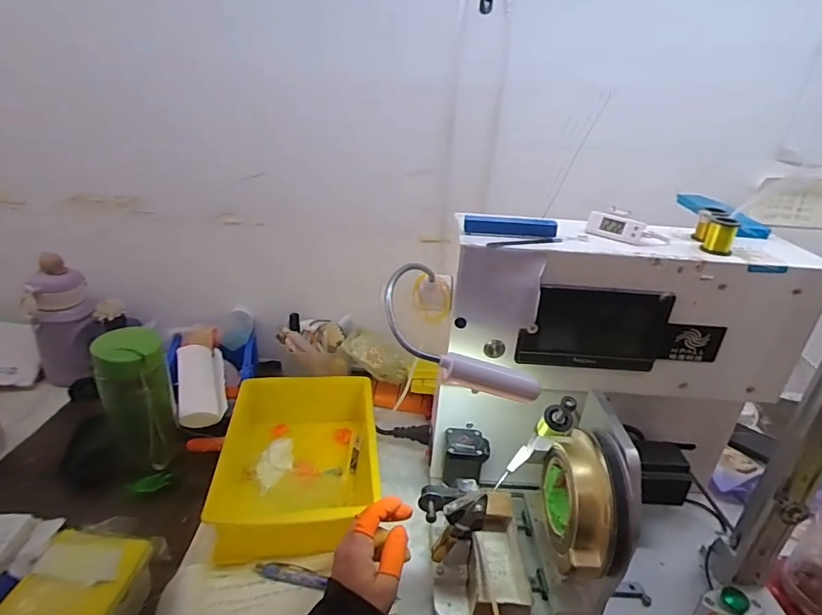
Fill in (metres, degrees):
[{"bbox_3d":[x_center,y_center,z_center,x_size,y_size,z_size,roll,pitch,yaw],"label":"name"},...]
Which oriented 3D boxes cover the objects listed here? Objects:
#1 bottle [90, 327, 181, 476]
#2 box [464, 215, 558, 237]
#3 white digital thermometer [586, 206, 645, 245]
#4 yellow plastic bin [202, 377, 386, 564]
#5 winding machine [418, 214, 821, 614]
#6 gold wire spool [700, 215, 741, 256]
[{"bbox_3d":[-0.320,0.117,0.564,0.072,0.181,0.084,-14,32,-31],"label":"bottle"},{"bbox_3d":[0.093,-0.076,0.453,0.084,0.015,0.012,4,27,1],"label":"box"},{"bbox_3d":[0.198,-0.080,0.465,0.050,0.026,0.016,16,29,22],"label":"white digital thermometer"},{"bbox_3d":[-0.137,0.190,0.611,0.180,0.081,0.249,-1,27,-9],"label":"yellow plastic bin"},{"bbox_3d":[0.204,0.119,0.461,0.345,0.325,0.209,1,27,-5],"label":"winding machine"},{"bbox_3d":[0.290,-0.069,0.450,0.025,0.034,0.025,21,32,30],"label":"gold wire spool"}]

